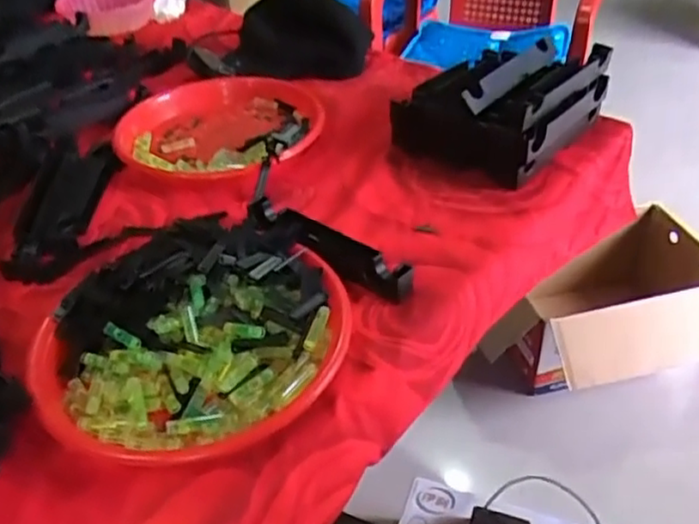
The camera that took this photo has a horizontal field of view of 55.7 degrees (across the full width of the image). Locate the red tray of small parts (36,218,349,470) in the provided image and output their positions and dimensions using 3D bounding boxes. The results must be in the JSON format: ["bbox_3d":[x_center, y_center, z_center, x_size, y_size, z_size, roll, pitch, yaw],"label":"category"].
[{"bbox_3d":[-0.125,0.058,0.541,0.240,0.048,0.244,16,43,22],"label":"red tray of small parts"}]

